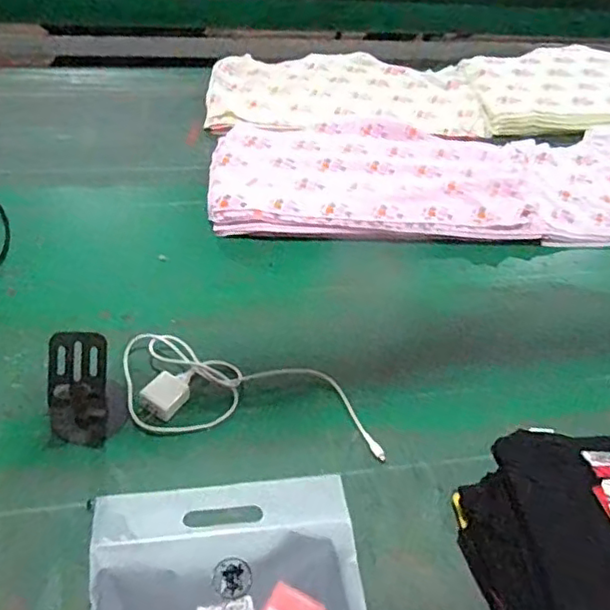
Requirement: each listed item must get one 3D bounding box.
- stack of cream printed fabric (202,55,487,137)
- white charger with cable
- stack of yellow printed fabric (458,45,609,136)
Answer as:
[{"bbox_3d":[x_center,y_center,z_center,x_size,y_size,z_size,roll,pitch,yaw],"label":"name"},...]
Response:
[{"bbox_3d":[0.067,-0.386,1.104,0.473,0.027,0.254,-3,48,-8],"label":"stack of cream printed fabric"},{"bbox_3d":[-0.061,0.095,0.688,0.296,0.030,0.114,6,47,0],"label":"white charger with cable"},{"bbox_3d":[0.563,-0.416,1.163,0.510,0.030,0.254,-2,48,-8],"label":"stack of yellow printed fabric"}]

